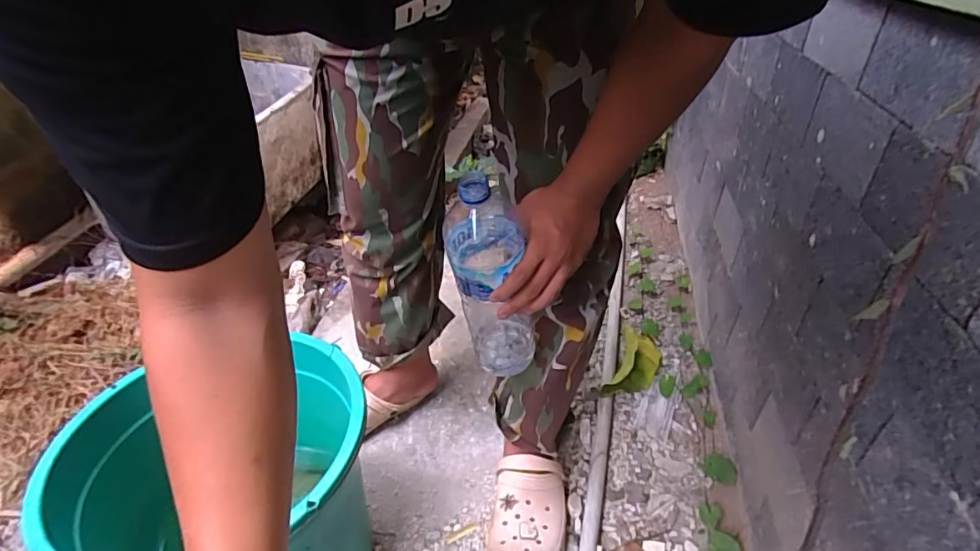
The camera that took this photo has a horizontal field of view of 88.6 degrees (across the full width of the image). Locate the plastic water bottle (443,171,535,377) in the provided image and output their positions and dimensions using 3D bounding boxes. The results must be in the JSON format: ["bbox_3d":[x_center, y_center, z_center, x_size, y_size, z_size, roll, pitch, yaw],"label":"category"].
[{"bbox_3d":[0.001,0.011,0.602,0.083,0.309,0.080,-4,52,5],"label":"plastic water bottle"}]

